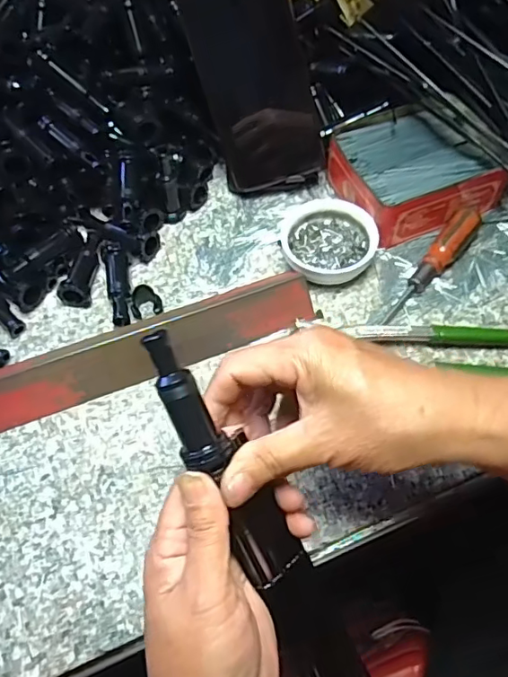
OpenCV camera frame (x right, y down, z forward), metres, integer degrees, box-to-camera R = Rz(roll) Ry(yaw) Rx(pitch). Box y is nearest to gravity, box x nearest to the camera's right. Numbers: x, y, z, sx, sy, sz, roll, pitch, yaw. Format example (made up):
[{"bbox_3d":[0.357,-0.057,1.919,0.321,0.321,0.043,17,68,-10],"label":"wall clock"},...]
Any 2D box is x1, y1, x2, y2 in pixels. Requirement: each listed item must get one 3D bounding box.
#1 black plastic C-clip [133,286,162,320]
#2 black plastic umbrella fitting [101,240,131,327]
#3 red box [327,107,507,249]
[{"bbox_3d":[-0.081,-0.028,0.404,0.022,0.020,0.015,-15,59,-5],"label":"black plastic C-clip"},{"bbox_3d":[-0.104,-0.043,0.415,0.018,0.017,0.068,-11,59,-3],"label":"black plastic umbrella fitting"},{"bbox_3d":[0.127,-0.138,0.443,0.114,0.038,0.106,-20,60,-8],"label":"red box"}]

